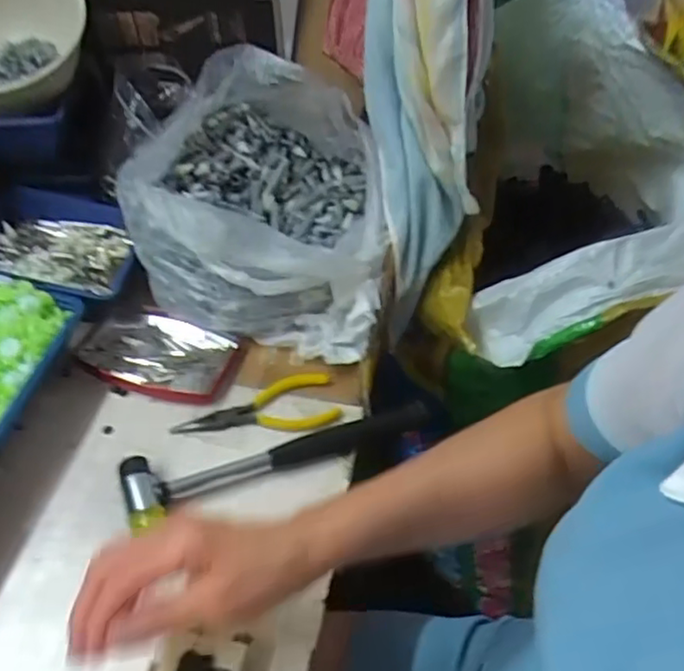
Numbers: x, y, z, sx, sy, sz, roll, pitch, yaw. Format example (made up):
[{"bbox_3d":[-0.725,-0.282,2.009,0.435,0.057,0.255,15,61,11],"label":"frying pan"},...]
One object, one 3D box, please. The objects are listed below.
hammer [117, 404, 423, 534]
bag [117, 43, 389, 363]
[{"bbox_3d":[-0.044,0.078,0.486,0.230,0.022,0.054,-19,49,-22],"label":"hammer"},{"bbox_3d":[-0.074,-0.119,0.578,0.239,0.168,0.202,7,45,2],"label":"bag"}]

